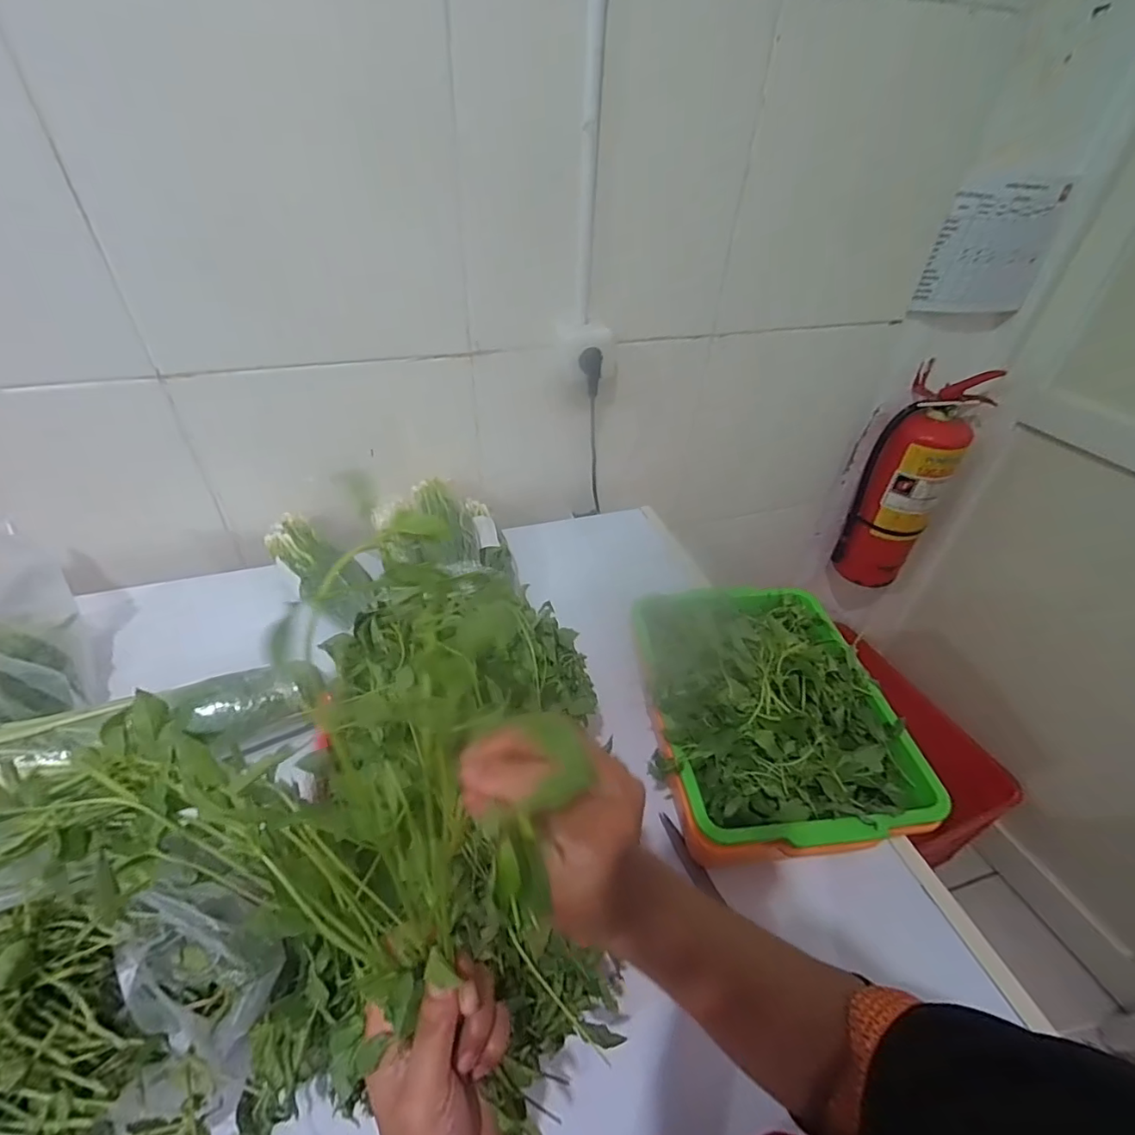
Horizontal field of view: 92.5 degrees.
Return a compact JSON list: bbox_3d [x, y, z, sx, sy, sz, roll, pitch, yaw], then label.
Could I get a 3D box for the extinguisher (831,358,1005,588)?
[{"bbox_3d":[0.757,-0.191,1.215,0.167,0.454,0.210,30,47,29],"label":"extinguisher"}]

